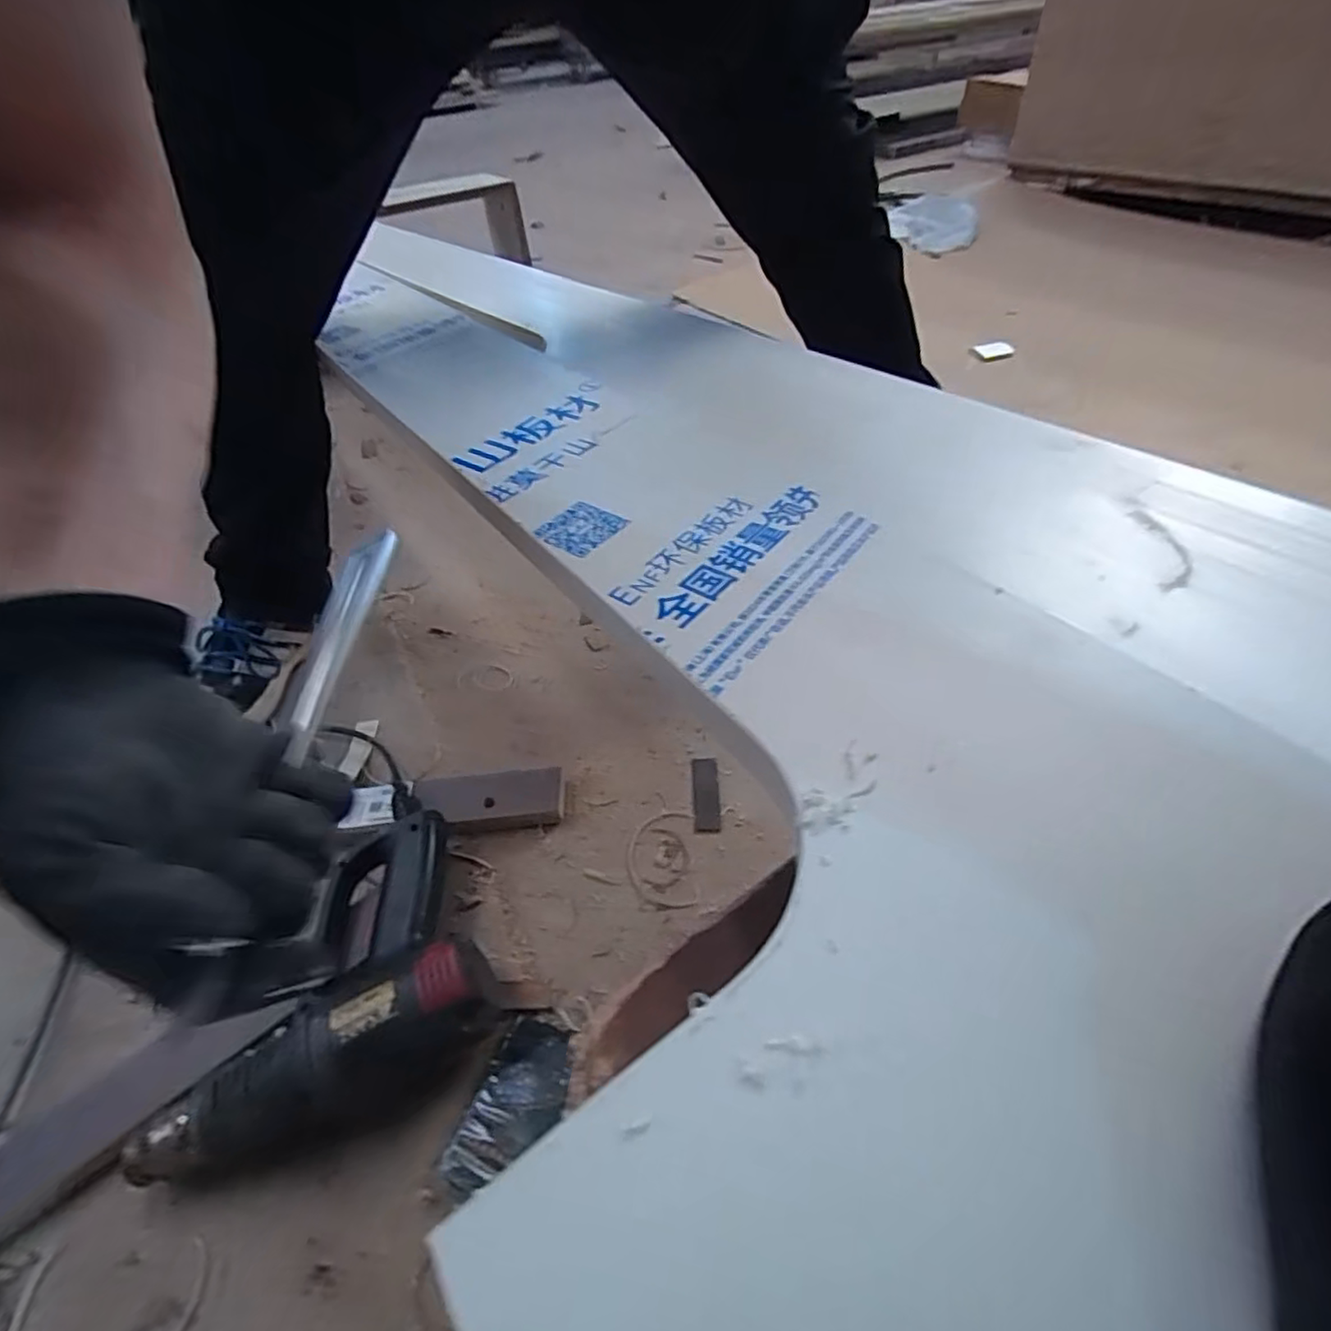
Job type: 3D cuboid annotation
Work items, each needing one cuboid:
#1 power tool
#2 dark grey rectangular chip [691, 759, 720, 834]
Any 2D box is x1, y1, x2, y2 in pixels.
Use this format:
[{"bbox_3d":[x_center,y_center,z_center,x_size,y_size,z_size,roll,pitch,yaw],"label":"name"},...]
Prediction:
[{"bbox_3d":[-0.243,0.219,0.447,0.224,0.068,0.196,-22,46,-14],"label":"power tool"},{"bbox_3d":[0.036,0.116,0.580,0.023,0.006,0.078,-4,44,4],"label":"dark grey rectangular chip"}]

